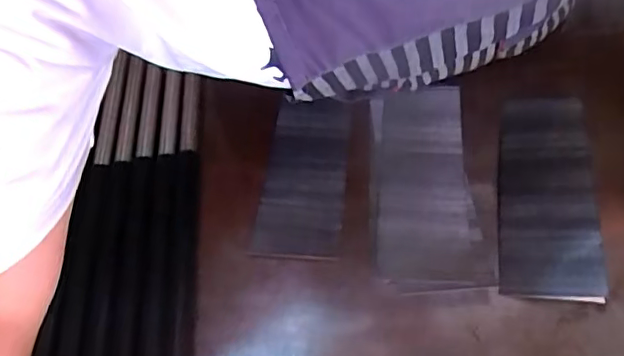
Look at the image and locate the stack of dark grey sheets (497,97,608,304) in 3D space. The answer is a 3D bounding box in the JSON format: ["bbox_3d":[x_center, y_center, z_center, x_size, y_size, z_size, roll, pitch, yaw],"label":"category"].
[{"bbox_3d":[0.208,0.007,0.501,0.078,0.009,0.211,-6,51,24],"label":"stack of dark grey sheets"}]

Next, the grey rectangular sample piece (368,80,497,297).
[{"bbox_3d":[0.102,0.004,0.514,0.091,0.020,0.209,-1,55,3],"label":"grey rectangular sample piece"}]

